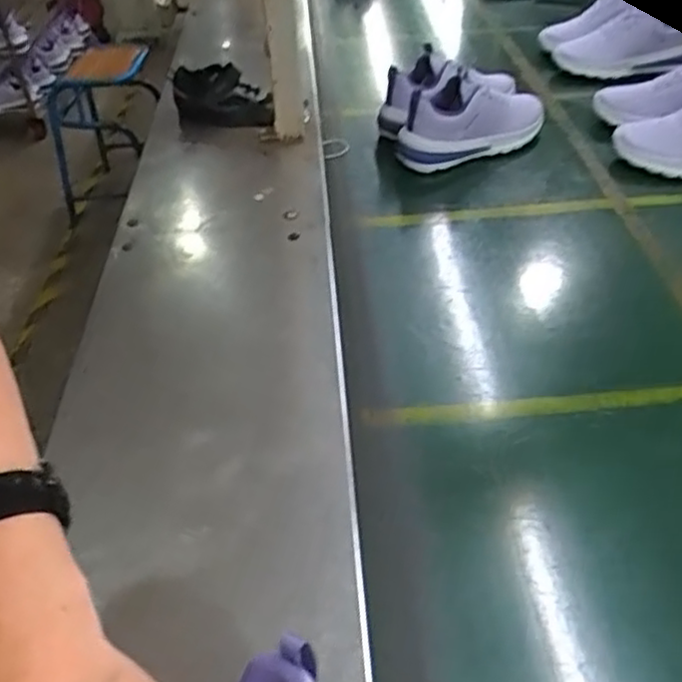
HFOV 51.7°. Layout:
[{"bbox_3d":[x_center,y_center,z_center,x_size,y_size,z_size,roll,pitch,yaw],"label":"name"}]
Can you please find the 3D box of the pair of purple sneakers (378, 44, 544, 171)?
[{"bbox_3d":[0.164,-0.332,0.980,0.260,0.126,0.125,-30,49,-28],"label":"pair of purple sneakers"}]

